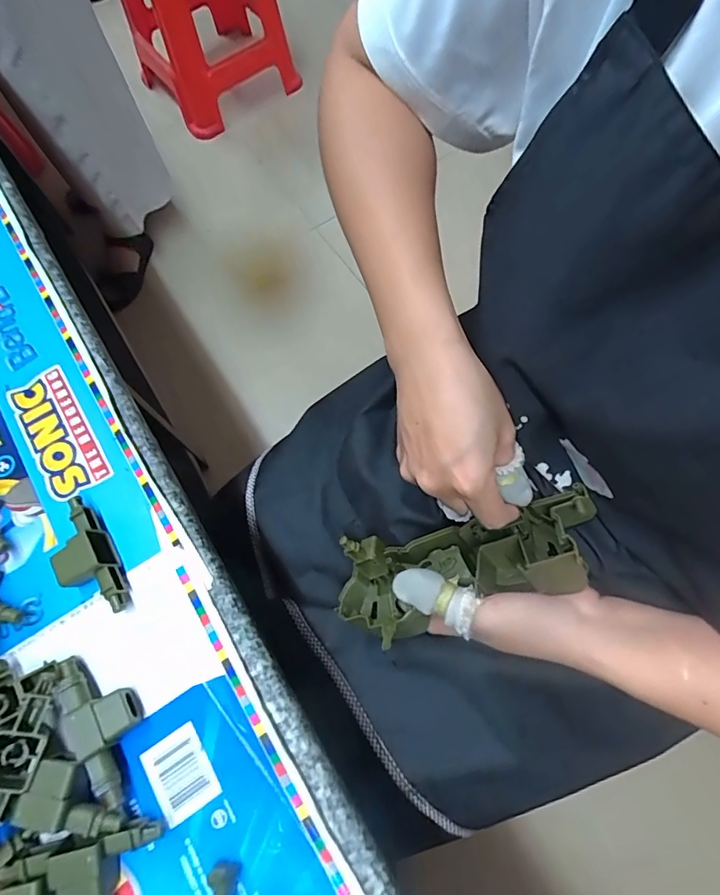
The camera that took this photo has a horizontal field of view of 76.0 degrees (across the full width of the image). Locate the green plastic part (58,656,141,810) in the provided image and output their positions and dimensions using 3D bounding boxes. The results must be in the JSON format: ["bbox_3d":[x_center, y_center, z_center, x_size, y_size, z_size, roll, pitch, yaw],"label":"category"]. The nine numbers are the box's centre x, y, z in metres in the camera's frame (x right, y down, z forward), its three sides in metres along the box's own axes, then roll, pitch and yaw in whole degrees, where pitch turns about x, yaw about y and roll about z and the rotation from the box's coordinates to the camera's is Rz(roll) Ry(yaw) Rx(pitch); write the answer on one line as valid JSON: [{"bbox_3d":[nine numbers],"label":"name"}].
[{"bbox_3d":[-0.121,0.128,0.218,0.025,0.021,0.066,-34,72,-13],"label":"green plastic part"}]

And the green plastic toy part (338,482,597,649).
[{"bbox_3d":[0.061,0.081,0.312,0.188,0.049,0.073,-25,66,28],"label":"green plastic toy part"}]

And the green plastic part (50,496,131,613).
[{"bbox_3d":[-0.145,0.060,0.245,0.026,0.019,0.064,-25,70,-10],"label":"green plastic part"}]

